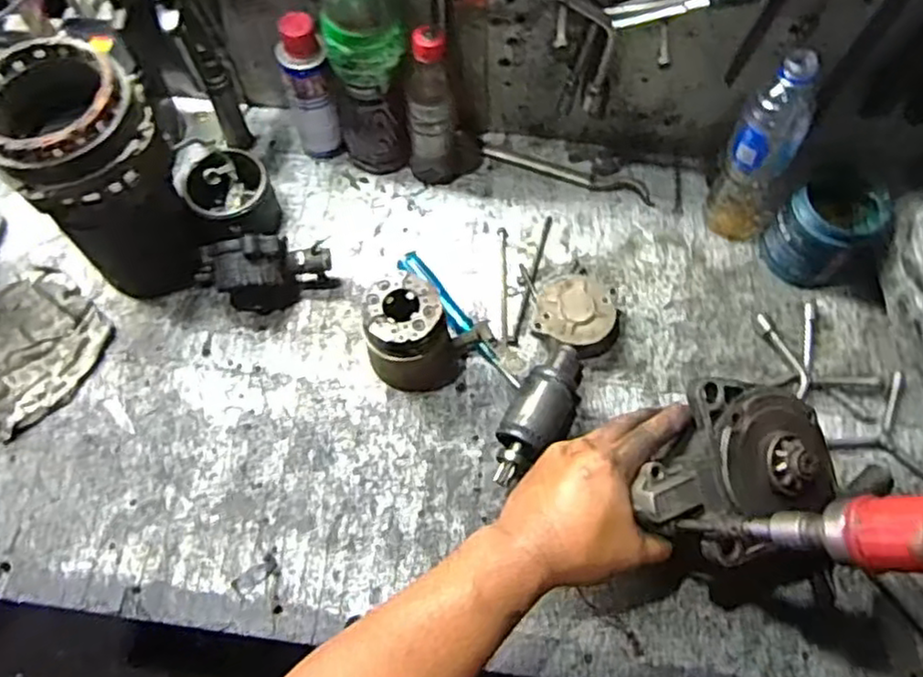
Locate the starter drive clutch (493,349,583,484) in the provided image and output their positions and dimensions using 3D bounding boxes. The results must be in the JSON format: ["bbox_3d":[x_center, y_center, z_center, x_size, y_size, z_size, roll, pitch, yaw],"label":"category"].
[{"bbox_3d":[0.074,0.074,0.668,0.058,0.048,0.146,31,68,12],"label":"starter drive clutch"}]

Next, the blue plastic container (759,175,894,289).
[{"bbox_3d":[0.381,-0.109,0.729,0.085,0.093,0.091,1,65,-2],"label":"blue plastic container"}]

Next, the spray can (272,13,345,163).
[{"bbox_3d":[-0.161,-0.257,0.750,0.048,0.176,0.042,-22,68,-11],"label":"spray can"}]

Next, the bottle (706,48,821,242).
[{"bbox_3d":[0.304,-0.181,0.702,0.077,0.213,0.061,39,70,15],"label":"bottle"}]

